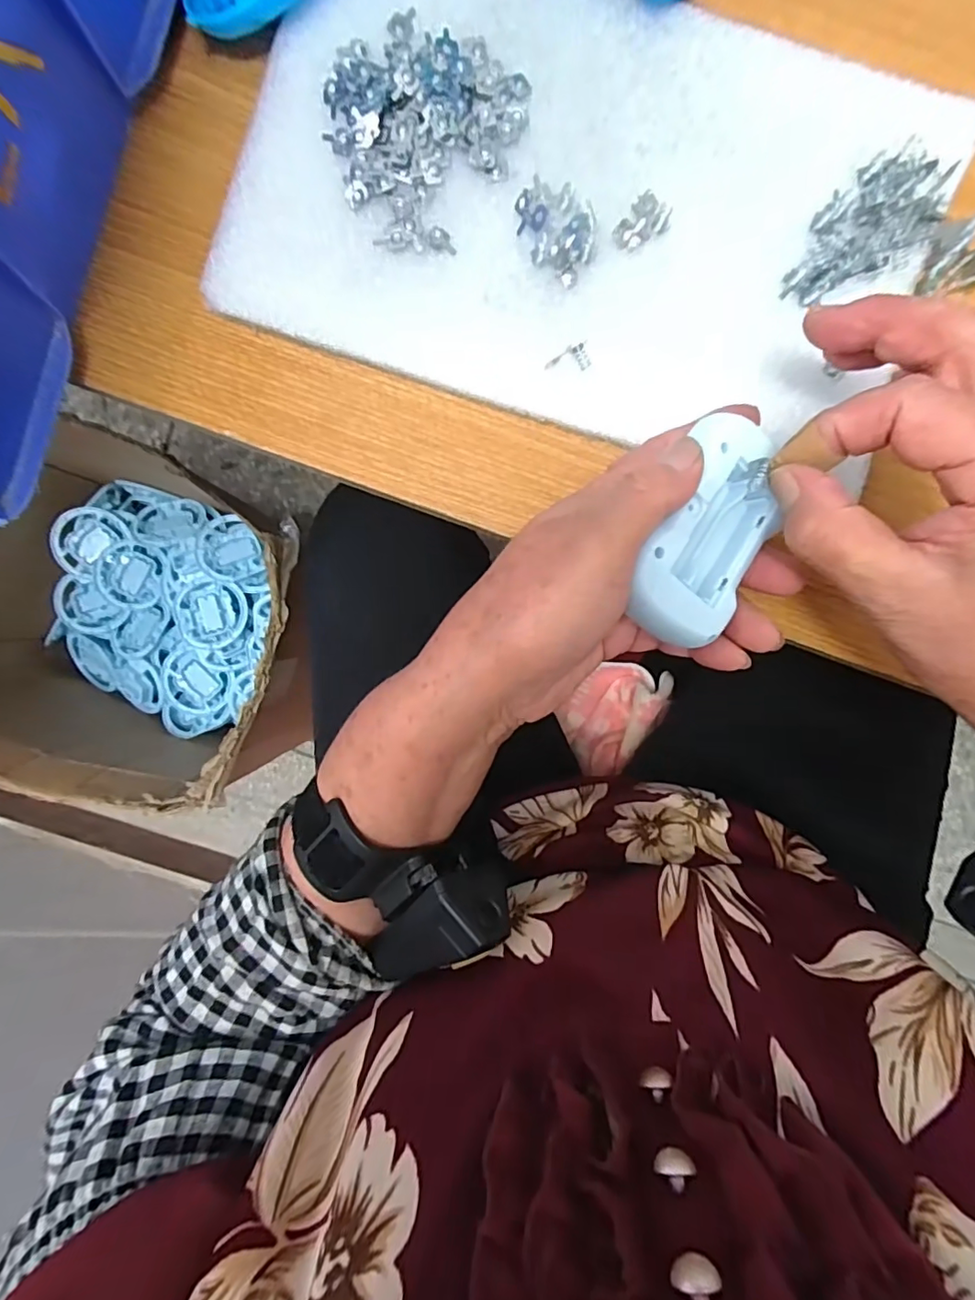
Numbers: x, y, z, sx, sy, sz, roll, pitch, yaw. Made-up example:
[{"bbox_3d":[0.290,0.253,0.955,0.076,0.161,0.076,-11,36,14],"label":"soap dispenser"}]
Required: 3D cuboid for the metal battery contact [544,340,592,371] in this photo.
[{"bbox_3d":[0.036,-0.128,0.240,0.020,0.004,0.011,-20,92,1],"label":"metal battery contact"}]

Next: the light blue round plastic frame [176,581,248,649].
[{"bbox_3d":[-0.402,-0.052,0.793,0.109,0.013,0.094,-5,94,8],"label":"light blue round plastic frame"}]

